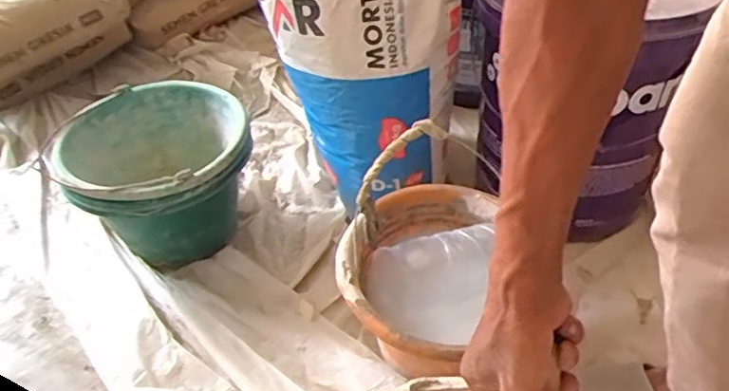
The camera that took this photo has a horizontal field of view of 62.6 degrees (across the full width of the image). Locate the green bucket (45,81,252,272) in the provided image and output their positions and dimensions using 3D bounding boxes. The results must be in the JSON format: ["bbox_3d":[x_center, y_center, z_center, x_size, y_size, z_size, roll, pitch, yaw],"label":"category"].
[{"bbox_3d":[-0.290,-0.018,0.909,0.240,0.205,0.262,-2,42,2],"label":"green bucket"}]

